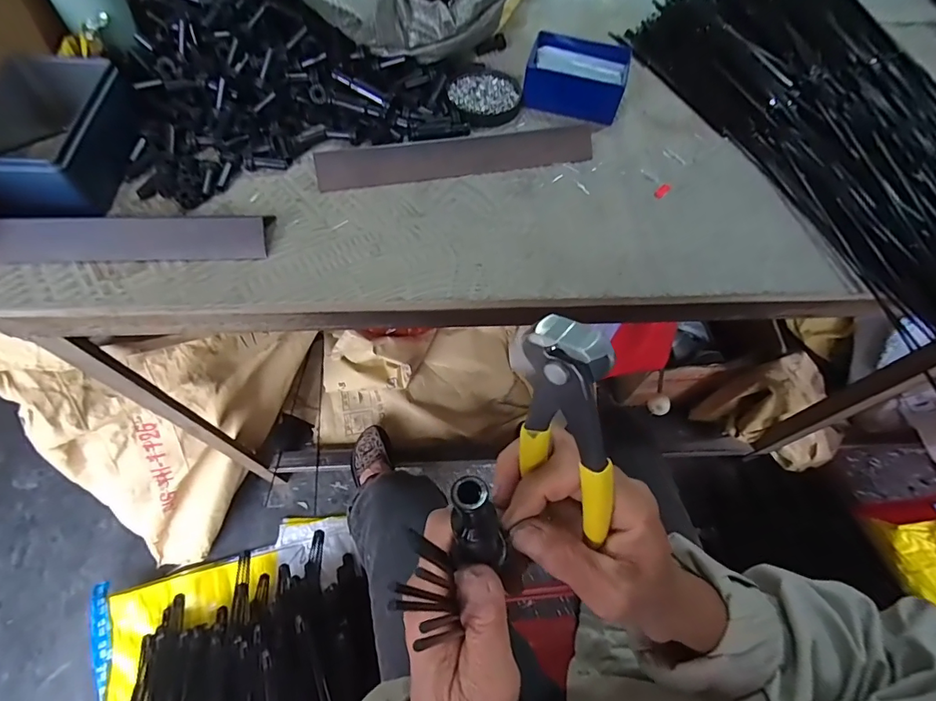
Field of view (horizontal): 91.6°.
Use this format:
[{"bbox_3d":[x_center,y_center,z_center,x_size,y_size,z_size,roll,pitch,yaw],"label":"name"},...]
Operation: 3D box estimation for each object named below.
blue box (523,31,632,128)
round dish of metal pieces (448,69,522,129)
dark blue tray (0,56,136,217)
[{"bbox_3d":[0.121,-0.310,0.519,0.111,0.045,0.083,13,62,4],"label":"blue box"},{"bbox_3d":[0.019,-0.291,0.522,0.080,0.012,0.094,-16,64,-11],"label":"round dish of metal pieces"},{"bbox_3d":[-0.378,-0.195,0.413,0.102,0.058,0.167,-1,62,-3],"label":"dark blue tray"}]

